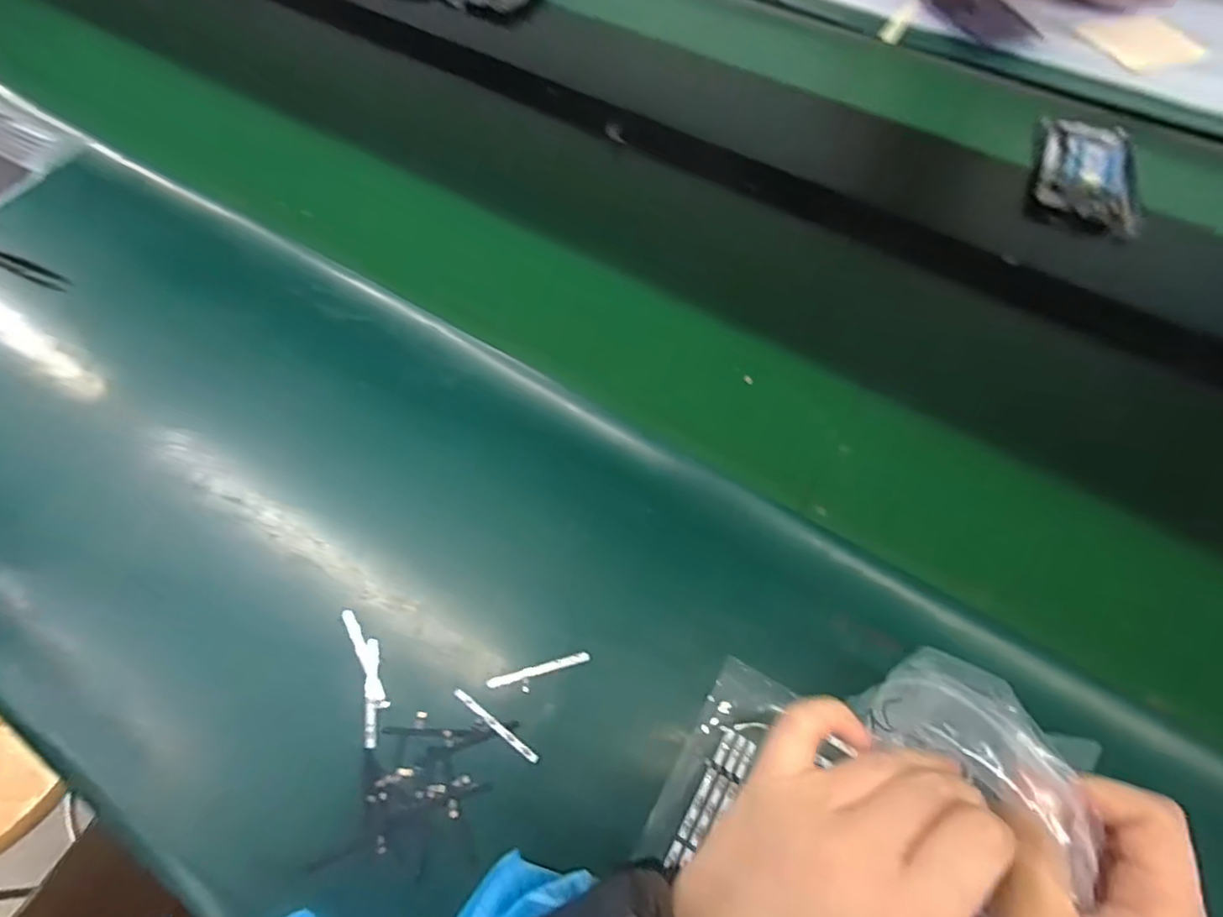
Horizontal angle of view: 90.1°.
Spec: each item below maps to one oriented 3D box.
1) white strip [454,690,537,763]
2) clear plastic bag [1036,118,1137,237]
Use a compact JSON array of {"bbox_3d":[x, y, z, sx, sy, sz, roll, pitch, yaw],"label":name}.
[{"bbox_3d":[-0.065,0.151,0.346,0.061,0.005,0.005,34,65,16],"label":"white strip"},{"bbox_3d":[0.473,-0.284,0.605,0.088,0.009,0.173,22,63,10],"label":"clear plastic bag"}]

